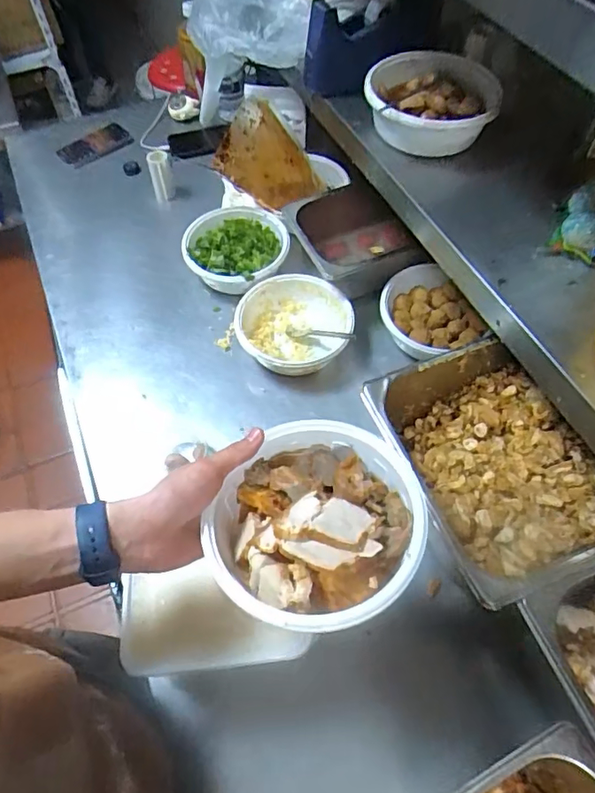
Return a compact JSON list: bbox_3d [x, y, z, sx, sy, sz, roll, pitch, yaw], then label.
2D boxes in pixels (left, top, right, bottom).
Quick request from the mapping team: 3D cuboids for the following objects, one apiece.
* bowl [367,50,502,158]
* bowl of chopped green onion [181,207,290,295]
[{"bbox_3d":[0.164,-0.364,0.665,0.161,0.063,0.157,0,58,1],"label":"bowl"},{"bbox_3d":[-0.101,-0.233,0.860,0.159,0.055,0.155,0,58,1],"label":"bowl of chopped green onion"}]

